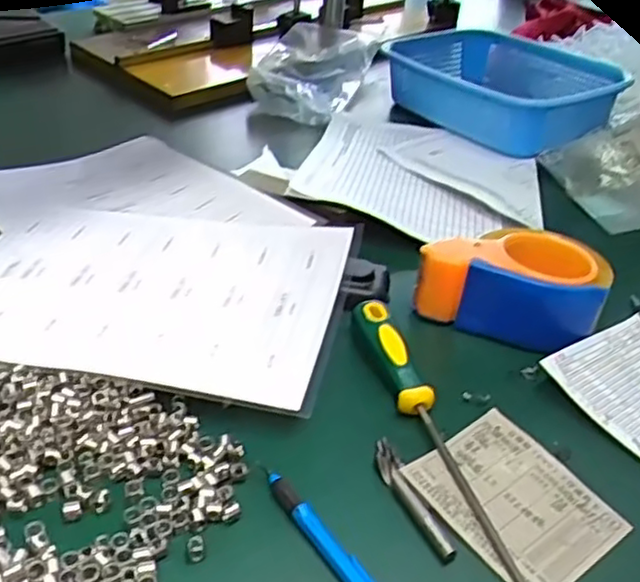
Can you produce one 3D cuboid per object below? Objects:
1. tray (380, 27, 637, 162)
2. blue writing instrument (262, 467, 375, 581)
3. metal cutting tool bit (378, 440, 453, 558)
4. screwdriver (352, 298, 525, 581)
[{"bbox_3d":[0.214,-0.276,0.935,0.187,0.090,0.352,-17,40,-27],"label":"tray"},{"bbox_3d":[0.006,0.139,0.389,0.013,0.011,0.118,-22,42,-31],"label":"blue writing instrument"},{"bbox_3d":[0.052,0.121,0.424,0.014,0.009,0.088,-10,37,-18],"label":"metal cutting tool bit"},{"bbox_3d":[0.073,0.085,0.459,0.024,0.026,0.242,-9,37,-17],"label":"screwdriver"}]

